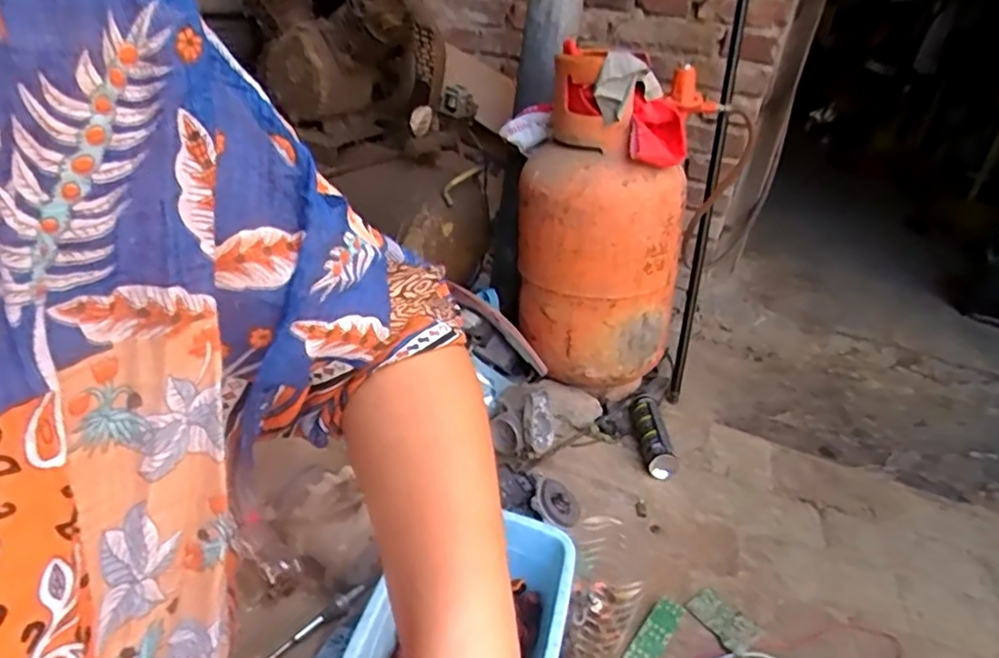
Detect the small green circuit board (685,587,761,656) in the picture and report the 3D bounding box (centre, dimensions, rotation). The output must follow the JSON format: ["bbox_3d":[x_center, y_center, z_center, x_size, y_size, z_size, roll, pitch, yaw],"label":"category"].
[{"bbox_3d":[0.305,0.397,0.858,0.057,0.005,0.090,-16,37,-36],"label":"small green circuit board"}]

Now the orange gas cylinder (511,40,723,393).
[{"bbox_3d":[0.189,-0.201,1.187,0.279,0.555,0.305,6,30,-3],"label":"orange gas cylinder"}]

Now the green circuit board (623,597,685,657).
[{"bbox_3d":[0.198,0.403,0.817,0.037,0.010,0.119,27,55,29],"label":"green circuit board"}]

